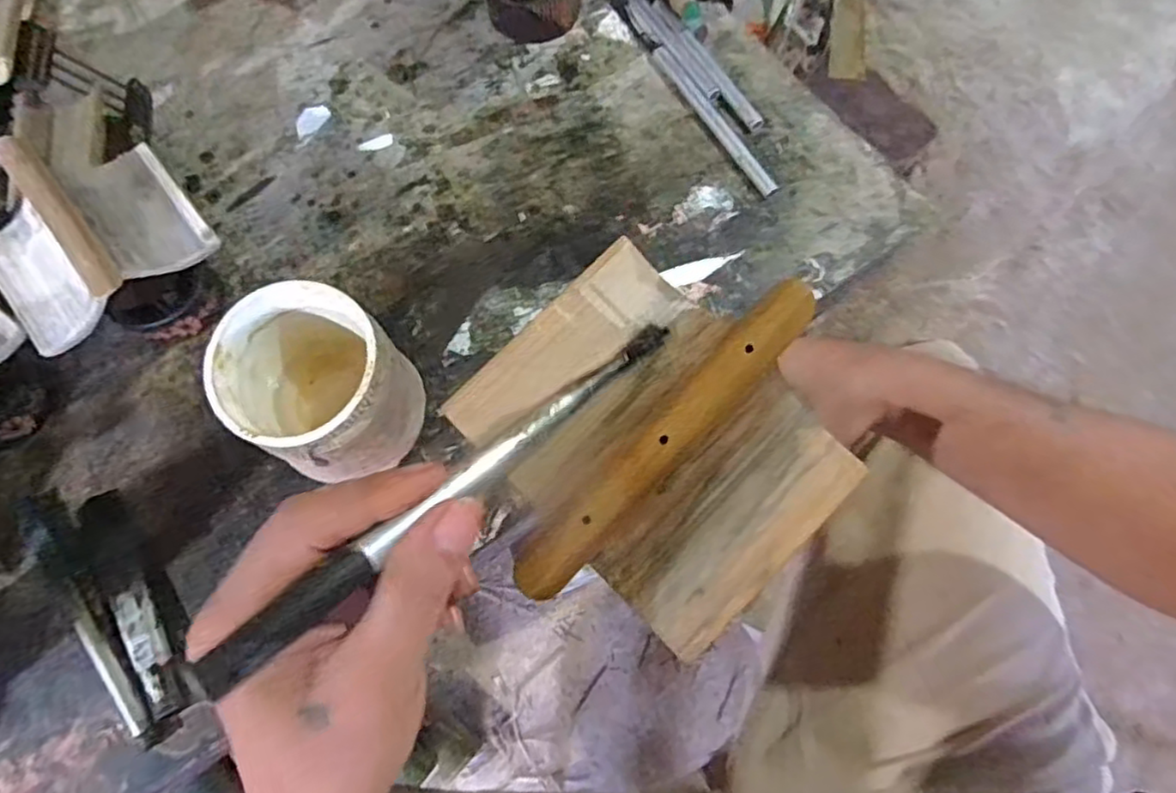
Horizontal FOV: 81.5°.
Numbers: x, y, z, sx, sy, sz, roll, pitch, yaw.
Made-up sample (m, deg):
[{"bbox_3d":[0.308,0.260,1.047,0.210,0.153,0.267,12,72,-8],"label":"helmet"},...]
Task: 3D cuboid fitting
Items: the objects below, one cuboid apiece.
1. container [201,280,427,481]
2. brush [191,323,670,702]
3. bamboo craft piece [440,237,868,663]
[{"bbox_3d":[-0.166,-0.003,0.432,0.092,0.113,0.091,-1,70,2],"label":"container"},{"bbox_3d":[-0.037,0.026,0.244,0.008,0.010,0.202,43,58,15],"label":"brush"},{"bbox_3d":[0.026,0.018,0.284,0.141,0.062,0.144,-43,75,-12],"label":"bamboo craft piece"}]

